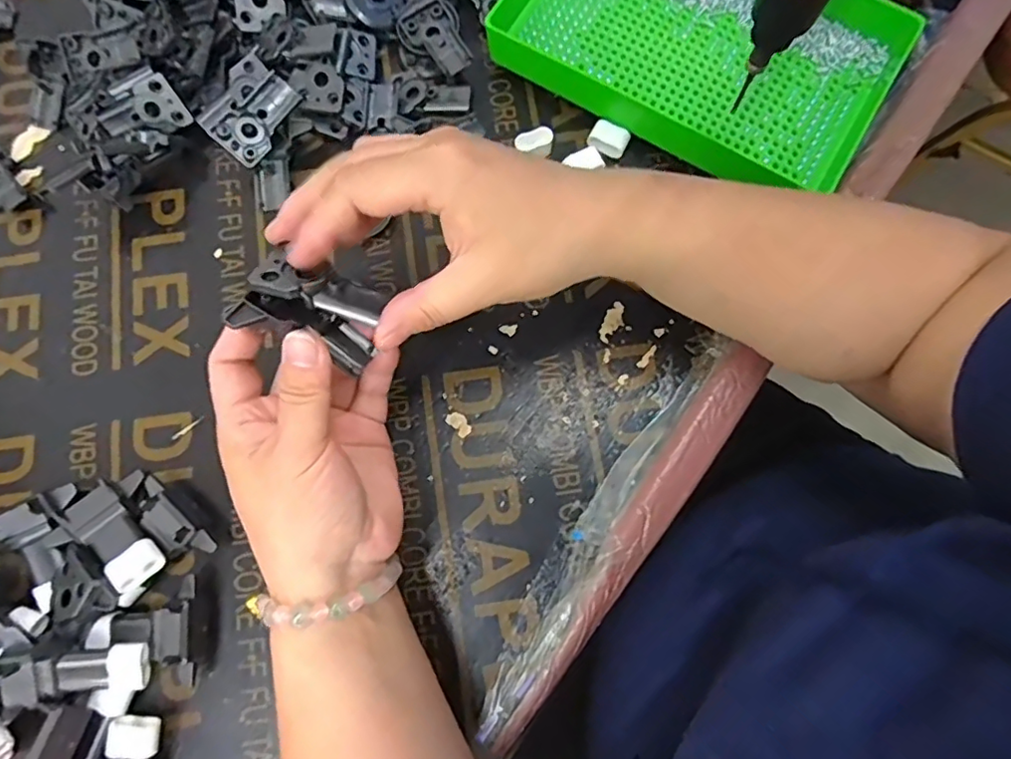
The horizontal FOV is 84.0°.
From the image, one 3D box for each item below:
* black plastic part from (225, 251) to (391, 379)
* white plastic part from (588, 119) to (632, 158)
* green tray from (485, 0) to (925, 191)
[{"bbox_3d":[-0.087,-0.032,0.261,0.053,0.035,0.039,23,81,5],"label":"black plastic part"},{"bbox_3d":[0.071,-0.165,0.386,0.027,0.011,0.019,31,81,7],"label":"white plastic part"},{"bbox_3d":[0.129,-0.229,0.380,0.250,0.032,0.149,31,82,7],"label":"green tray"}]

